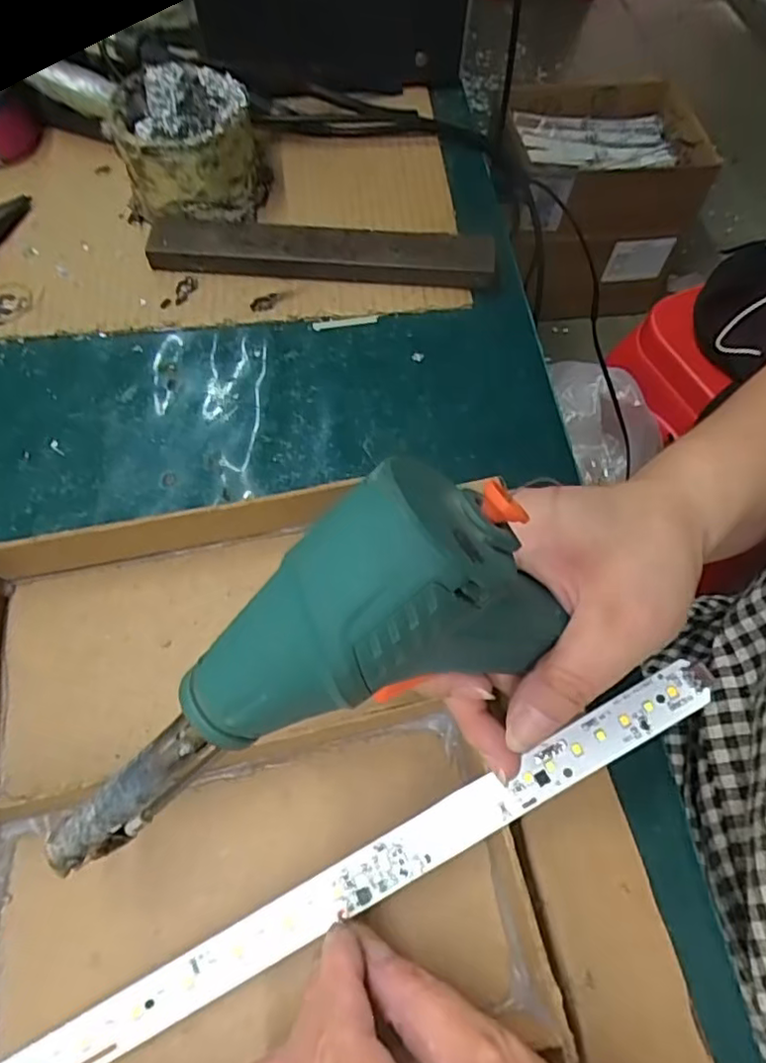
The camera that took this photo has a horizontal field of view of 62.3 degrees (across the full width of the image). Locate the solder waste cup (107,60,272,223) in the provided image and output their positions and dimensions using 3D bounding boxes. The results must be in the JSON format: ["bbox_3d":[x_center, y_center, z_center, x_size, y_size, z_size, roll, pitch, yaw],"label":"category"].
[{"bbox_3d":[-0.115,-0.236,0.382,0.081,0.075,0.071,-11,65,-8],"label":"solder waste cup"}]

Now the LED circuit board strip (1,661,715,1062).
[{"bbox_3d":[-0.008,0.124,0.225,0.281,0.006,0.017,-30,68,-2],"label":"LED circuit board strip"}]

